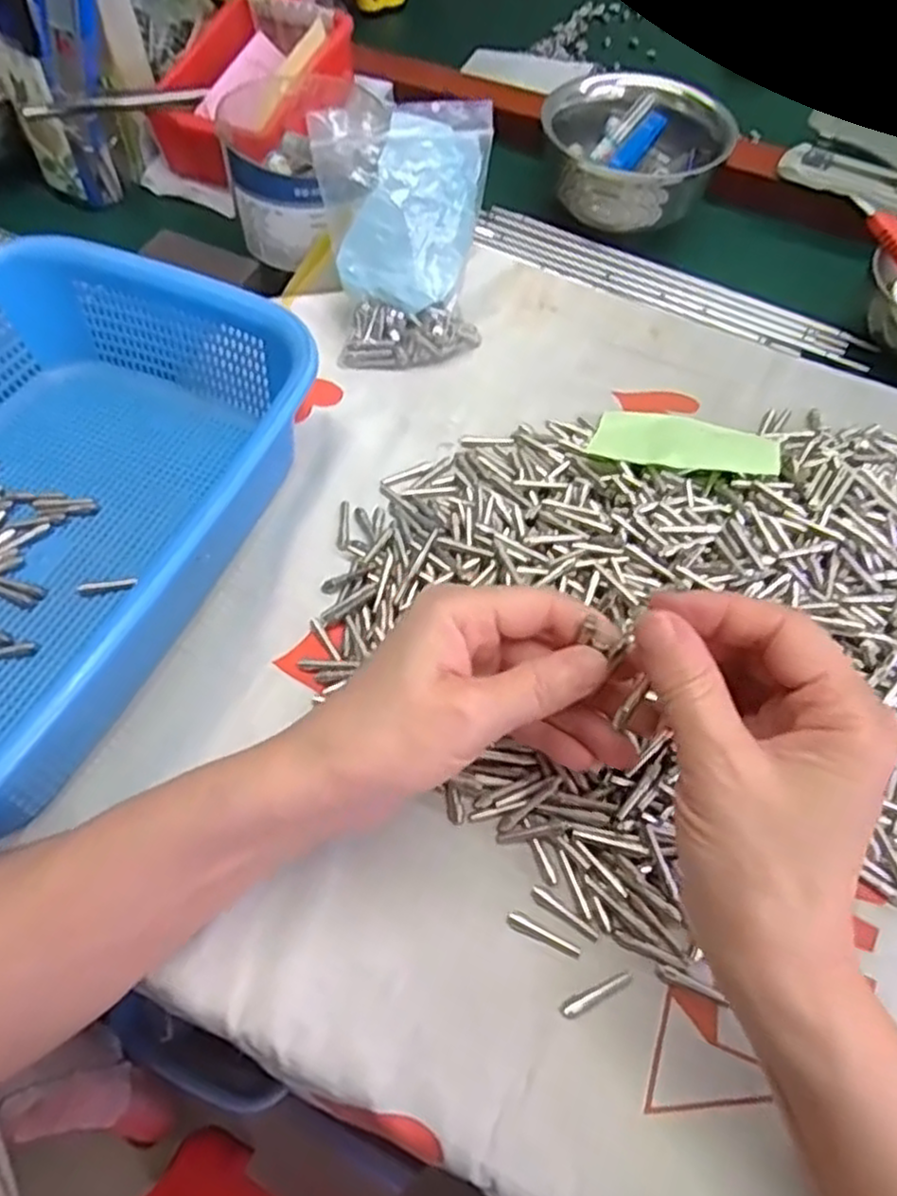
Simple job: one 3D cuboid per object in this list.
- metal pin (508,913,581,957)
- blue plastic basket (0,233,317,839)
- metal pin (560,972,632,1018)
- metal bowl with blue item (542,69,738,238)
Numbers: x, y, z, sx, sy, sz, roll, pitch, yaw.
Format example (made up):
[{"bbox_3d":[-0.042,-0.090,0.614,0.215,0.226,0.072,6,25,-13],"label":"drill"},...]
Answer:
[{"bbox_3d":[0.036,0.128,0.278,0.029,0.004,0.006,24,61,12],"label":"metal pin"},{"bbox_3d":[-0.202,-0.041,0.336,0.200,0.068,0.301,23,61,11],"label":"blue plastic basket"},{"bbox_3d":[0.055,0.145,0.268,0.030,0.004,0.005,-21,62,-14],"label":"metal pin"},{"bbox_3d":[0.124,-0.300,0.498,0.103,0.074,0.097,1,59,-1],"label":"metal bowl with blue item"}]

